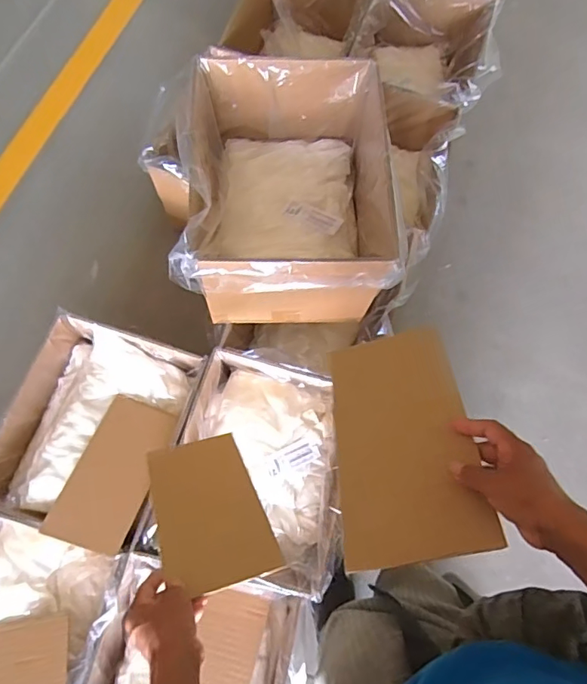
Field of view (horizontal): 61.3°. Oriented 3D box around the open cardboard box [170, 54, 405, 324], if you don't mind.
[{"bbox_3d":[-0.009,-0.277,0.991,0.389,0.292,0.413,-1,72,-2],"label":"open cardboard box"}]

